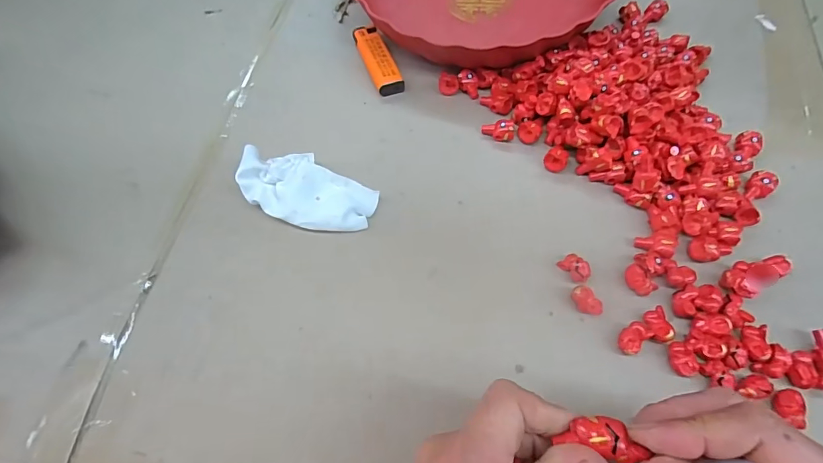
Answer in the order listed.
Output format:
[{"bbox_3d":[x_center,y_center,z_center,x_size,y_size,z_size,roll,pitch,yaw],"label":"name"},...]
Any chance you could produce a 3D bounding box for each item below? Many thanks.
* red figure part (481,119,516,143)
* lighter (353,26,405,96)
[{"bbox_3d":[0.070,-0.080,0.344,0.026,0.012,0.014,-1,63,2],"label":"red figure part"},{"bbox_3d":[-0.030,-0.153,0.385,0.024,0.012,0.079,-19,64,-7],"label":"lighter"}]

